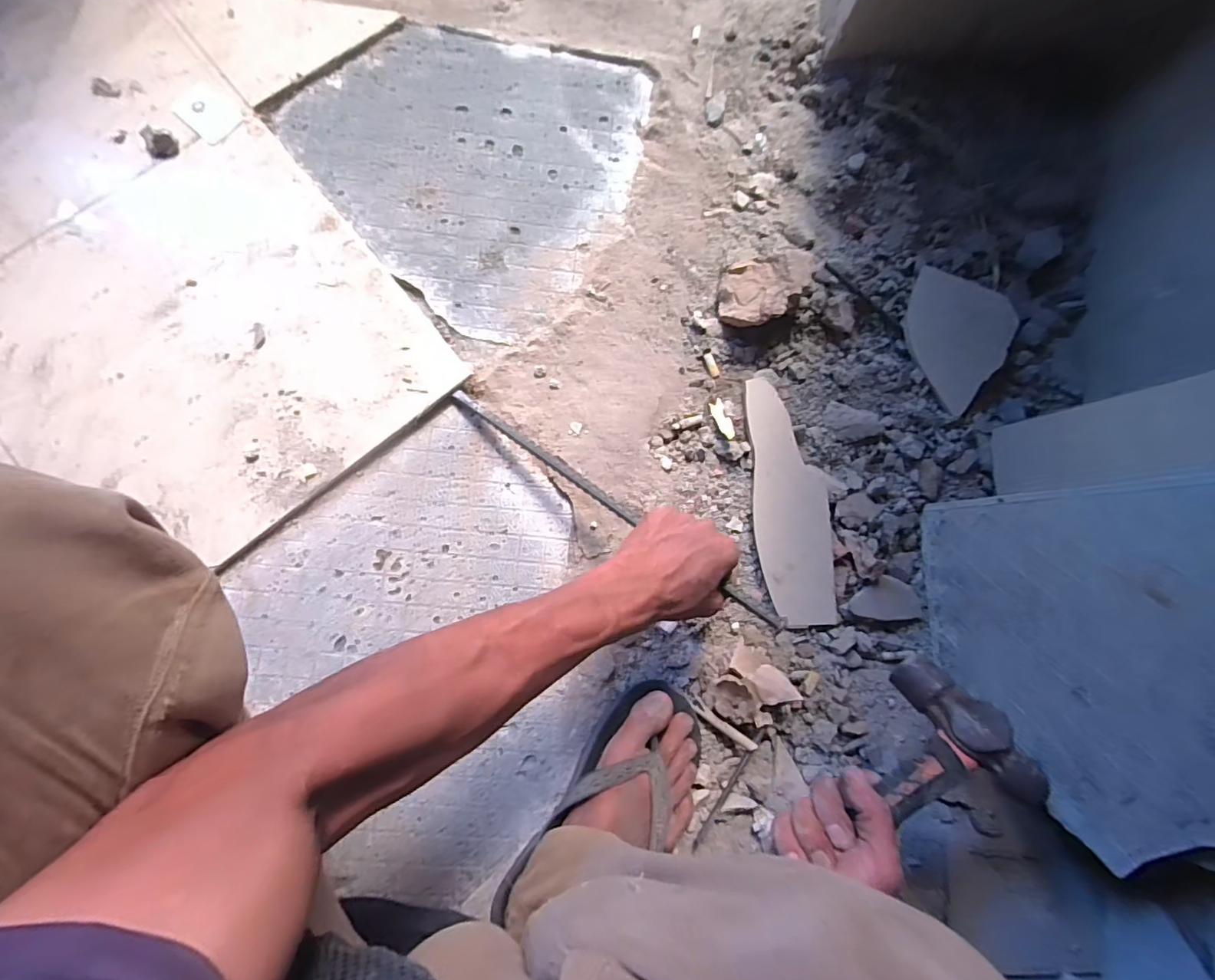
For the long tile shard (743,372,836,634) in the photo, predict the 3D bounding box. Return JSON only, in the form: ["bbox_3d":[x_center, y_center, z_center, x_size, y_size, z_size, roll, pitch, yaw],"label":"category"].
[{"bbox_3d":[0.203,0.013,0.569,0.075,0.015,0.267,-6,83,-6],"label":"long tile shard"}]

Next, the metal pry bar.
[{"bbox_3d":[-0.005,0.007,0.484,0.380,0.014,0.011,36,80,17],"label":"metal pry bar"}]

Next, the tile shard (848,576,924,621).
[{"bbox_3d":[0.308,0.121,0.575,0.088,0.010,0.046,-2,83,-6],"label":"tile shard"}]

